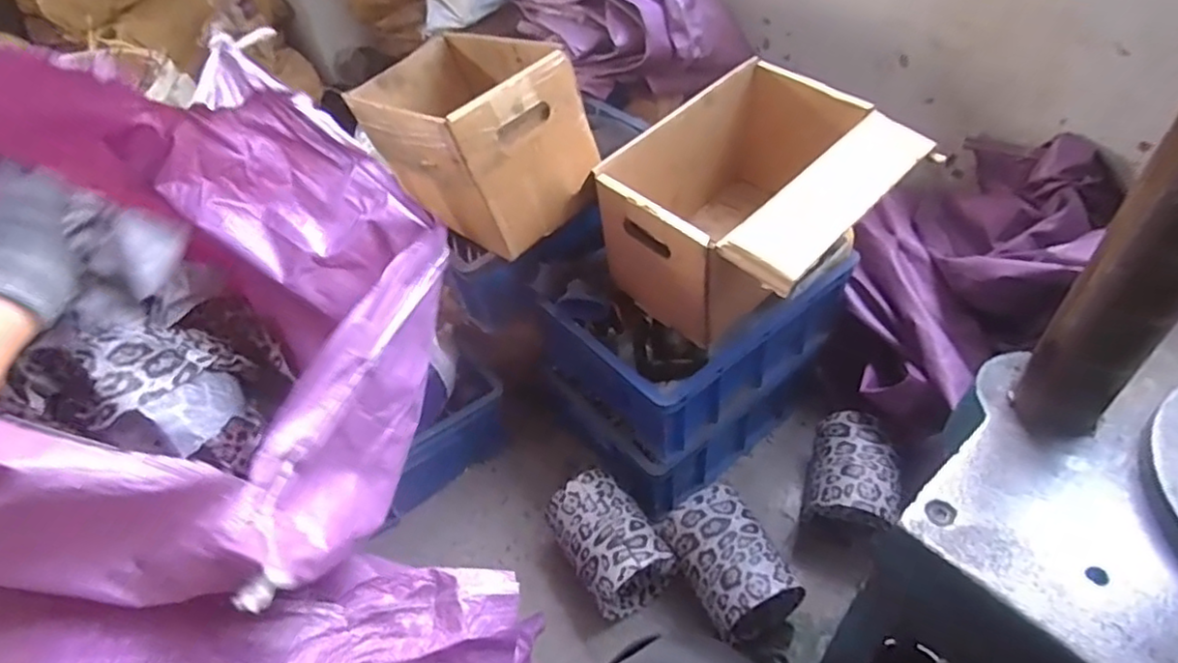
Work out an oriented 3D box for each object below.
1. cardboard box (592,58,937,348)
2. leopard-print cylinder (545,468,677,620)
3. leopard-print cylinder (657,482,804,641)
[{"bbox_3d":[0.226,-0.154,0.862,0.339,0.216,0.286,-35,54,-25],"label":"cardboard box"},{"bbox_3d":[0.025,0.296,0.904,0.116,0.112,0.168,-29,52,-21],"label":"leopard-print cylinder"},{"bbox_3d":[0.187,0.311,0.872,0.121,0.113,0.169,-22,49,-15],"label":"leopard-print cylinder"}]

